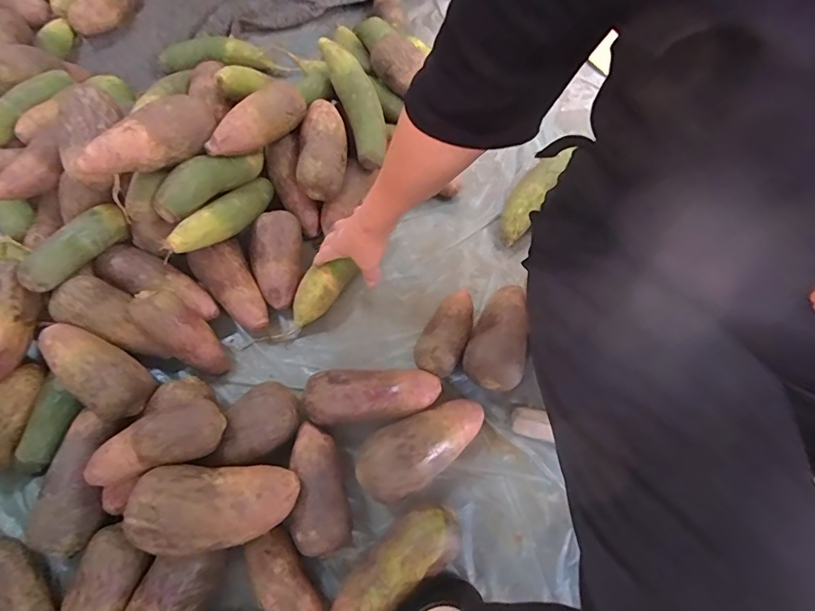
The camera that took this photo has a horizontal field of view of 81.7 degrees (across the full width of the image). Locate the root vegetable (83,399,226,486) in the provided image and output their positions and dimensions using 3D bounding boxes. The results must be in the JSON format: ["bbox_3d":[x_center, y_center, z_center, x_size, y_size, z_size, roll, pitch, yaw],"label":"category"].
[{"bbox_3d":[-0.276,0.149,0.523,0.138,0.063,0.062,-16,67,-8],"label":"root vegetable"}]

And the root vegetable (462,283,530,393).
[{"bbox_3d":[0.122,0.042,0.637,0.073,0.072,0.151,16,66,6],"label":"root vegetable"}]

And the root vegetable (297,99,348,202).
[{"bbox_3d":[-0.124,-0.232,0.696,0.068,0.062,0.154,2,79,1],"label":"root vegetable"}]

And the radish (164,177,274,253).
[{"bbox_3d":[-0.253,-0.126,0.660,0.045,0.048,0.192,25,43,11],"label":"radish"}]

